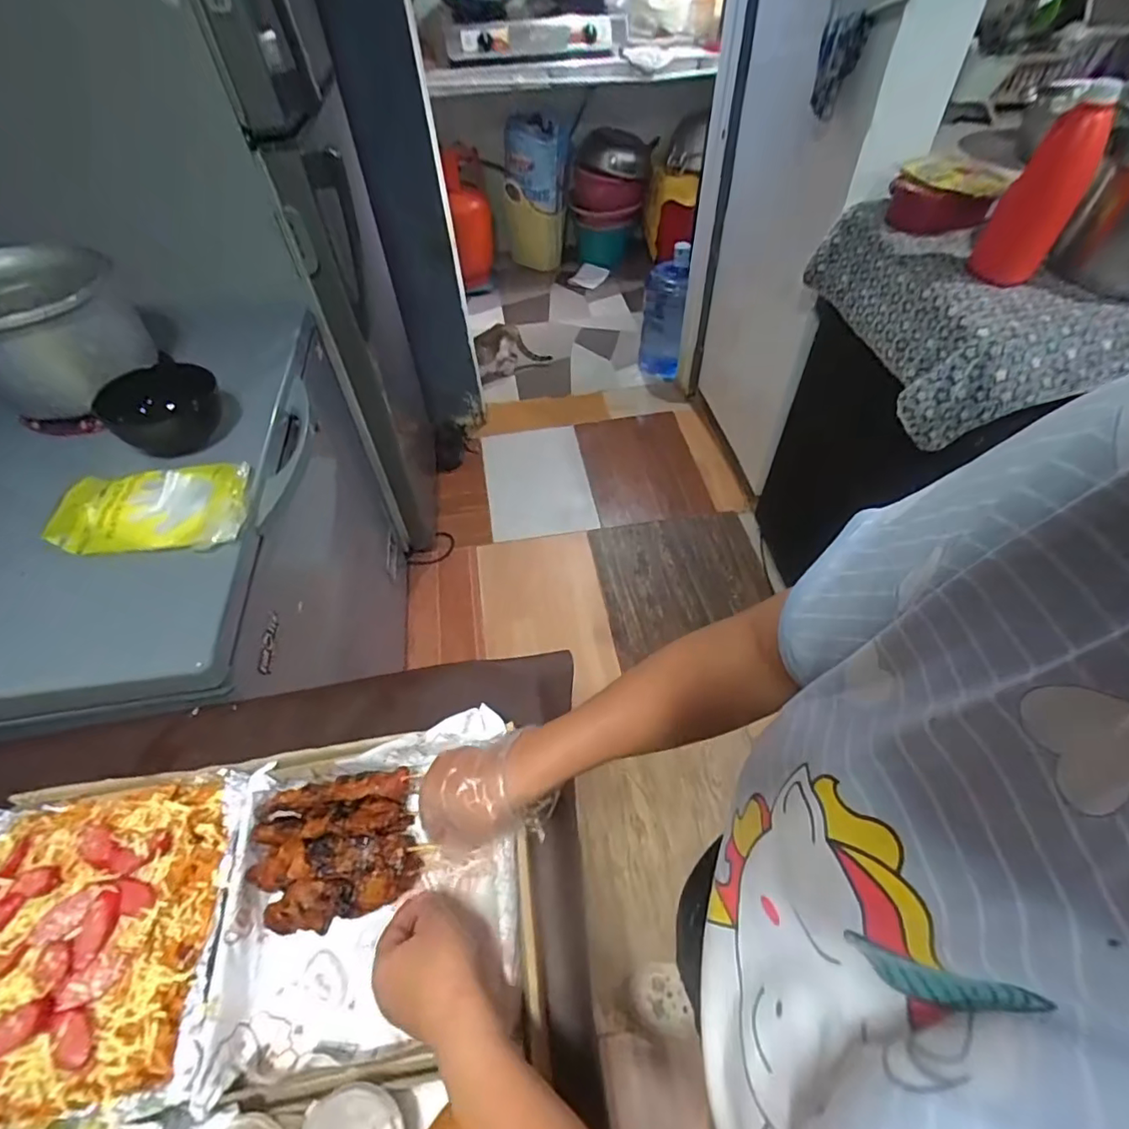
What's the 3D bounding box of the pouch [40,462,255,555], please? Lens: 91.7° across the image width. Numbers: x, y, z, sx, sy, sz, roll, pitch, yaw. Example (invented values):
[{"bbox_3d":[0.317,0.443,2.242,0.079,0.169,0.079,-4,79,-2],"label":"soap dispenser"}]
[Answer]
[{"bbox_3d":[-0.504,-0.070,0.672,0.223,0.022,0.123,-6,51,-3],"label":"pouch"}]

